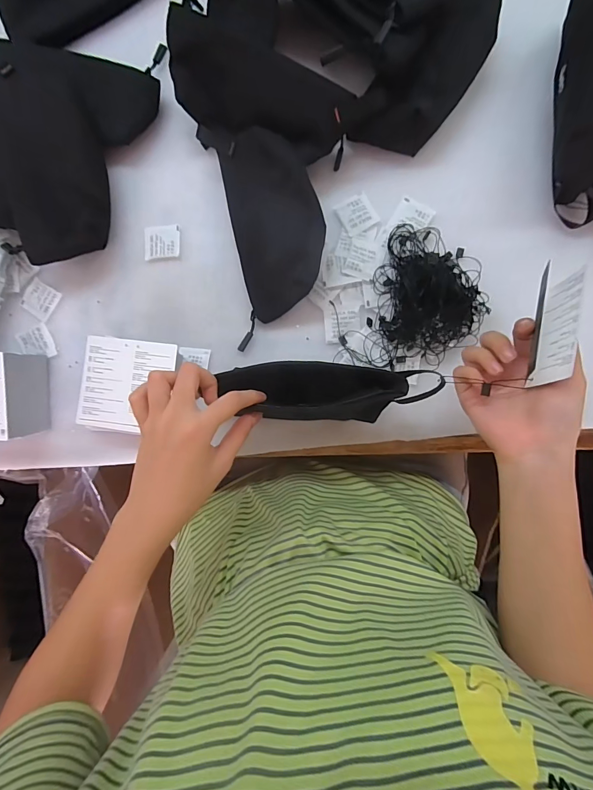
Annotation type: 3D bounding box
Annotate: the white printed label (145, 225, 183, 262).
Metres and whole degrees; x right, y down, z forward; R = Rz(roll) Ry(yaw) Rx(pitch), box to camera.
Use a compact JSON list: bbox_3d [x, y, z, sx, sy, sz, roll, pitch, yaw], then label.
[{"bbox_3d":[-0.151,-0.173,0.423,0.040,0.006,0.040,-2,90,4],"label":"white printed label"}]

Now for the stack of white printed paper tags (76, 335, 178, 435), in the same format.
[{"bbox_3d":[-0.180,-0.007,0.411,0.098,0.035,0.104,8,90,4],"label":"stack of white printed paper tags"}]

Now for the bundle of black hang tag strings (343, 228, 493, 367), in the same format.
[{"bbox_3d":[0.134,-0.094,0.390,0.123,0.036,0.158,24,91,4],"label":"bundle of black hang tag strings"}]

